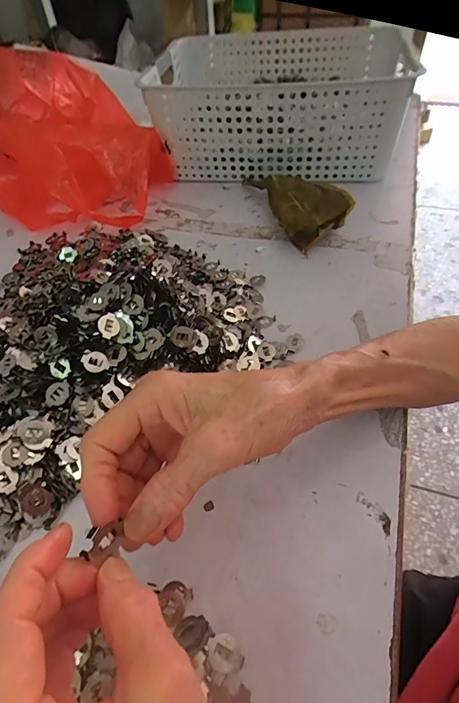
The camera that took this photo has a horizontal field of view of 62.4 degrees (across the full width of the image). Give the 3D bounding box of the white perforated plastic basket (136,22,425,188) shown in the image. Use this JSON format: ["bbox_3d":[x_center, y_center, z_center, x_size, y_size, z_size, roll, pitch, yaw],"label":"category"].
[{"bbox_3d":[0.066,-0.366,0.563,0.330,0.119,0.276,2,50,7],"label":"white perforated plastic basket"}]

